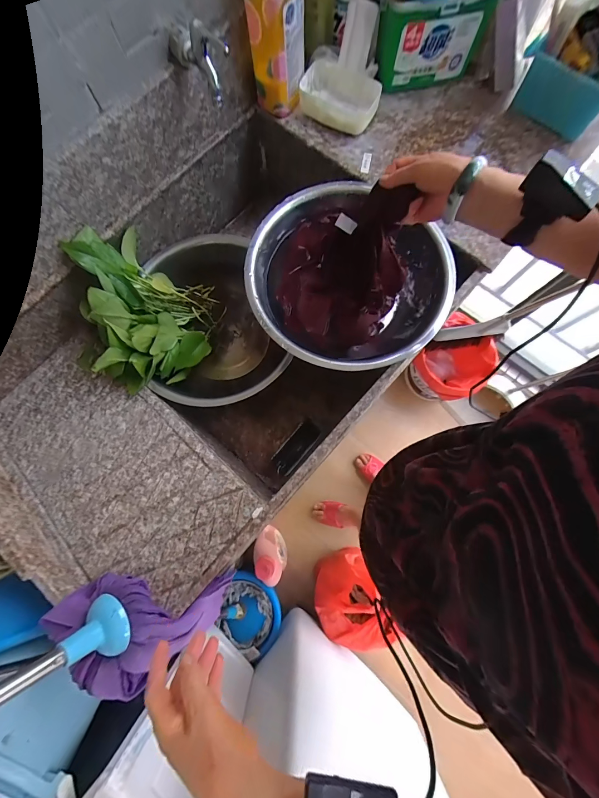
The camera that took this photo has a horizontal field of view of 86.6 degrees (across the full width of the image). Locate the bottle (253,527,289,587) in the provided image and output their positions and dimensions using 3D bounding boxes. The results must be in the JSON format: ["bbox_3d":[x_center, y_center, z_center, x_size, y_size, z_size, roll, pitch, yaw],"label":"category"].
[{"bbox_3d":[-0.091,0.533,1.069,0.089,0.279,0.136,1,78,1],"label":"bottle"}]

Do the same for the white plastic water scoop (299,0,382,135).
[{"bbox_3d":[0.079,-0.620,0.597,0.143,0.087,0.175,6,78,2],"label":"white plastic water scoop"}]

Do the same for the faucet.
[{"bbox_3d":[-0.157,-0.527,0.488,0.104,0.077,0.040,41,81,9],"label":"faucet"}]

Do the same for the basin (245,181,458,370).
[{"bbox_3d":[0.071,-0.211,0.590,0.349,0.136,0.315,44,82,9],"label":"basin"}]

